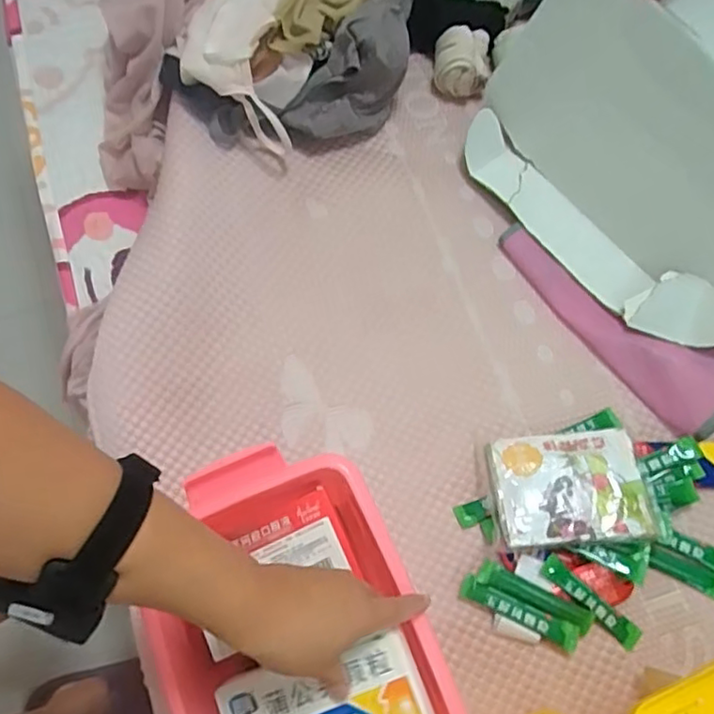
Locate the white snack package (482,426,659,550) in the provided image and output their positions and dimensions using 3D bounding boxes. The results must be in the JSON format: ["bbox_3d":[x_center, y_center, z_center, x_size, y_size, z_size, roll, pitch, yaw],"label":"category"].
[{"bbox_3d":[0.216,0.129,0.625,0.153,0.021,0.116,-5,59,-2],"label":"white snack package"}]

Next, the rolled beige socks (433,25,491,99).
[{"bbox_3d":[0.138,-0.387,0.817,0.073,0.048,0.091,9,70,1],"label":"rolled beige socks"}]

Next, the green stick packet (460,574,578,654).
[{"bbox_3d":[0.159,0.253,0.611,0.118,0.015,0.026,23,85,8],"label":"green stick packet"}]

